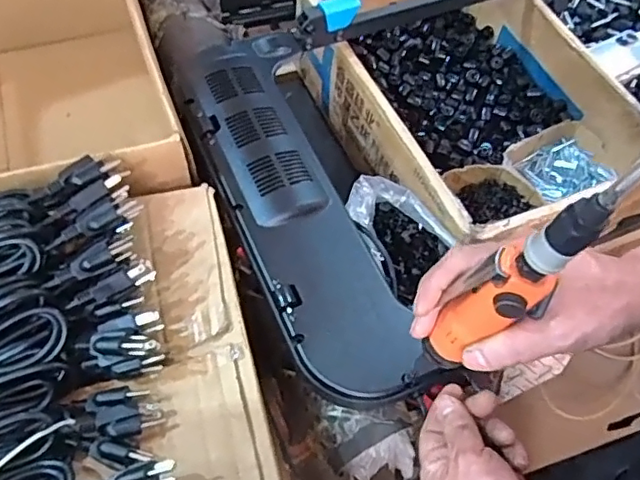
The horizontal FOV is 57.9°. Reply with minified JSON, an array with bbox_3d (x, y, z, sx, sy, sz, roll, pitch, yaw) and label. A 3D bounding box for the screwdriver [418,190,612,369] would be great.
[{"bbox_3d":[0.119,0.034,0.372,0.033,0.203,0.035,-7,60,-23],"label":"screwdriver"}]

